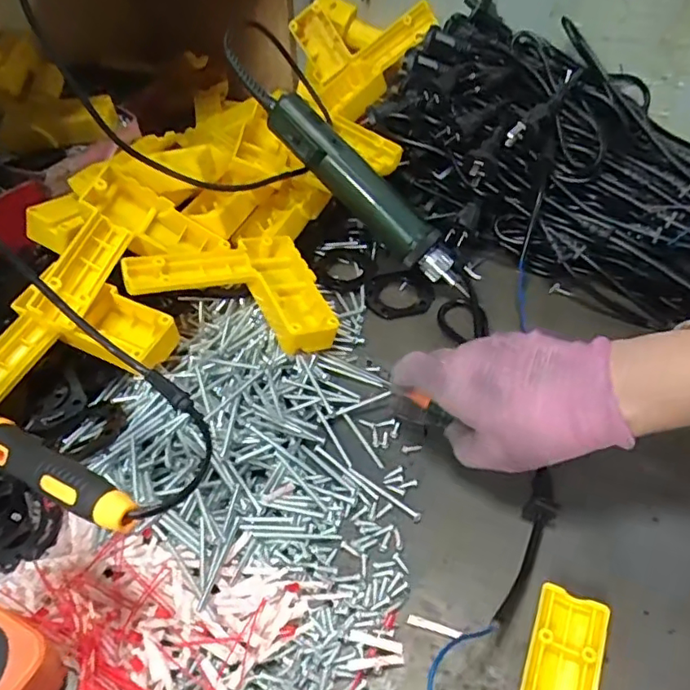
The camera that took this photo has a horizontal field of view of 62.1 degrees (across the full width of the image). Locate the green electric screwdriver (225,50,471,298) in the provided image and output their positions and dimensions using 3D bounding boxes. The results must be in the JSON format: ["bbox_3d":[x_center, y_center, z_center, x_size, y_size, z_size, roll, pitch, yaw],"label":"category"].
[{"bbox_3d":[0.002,-0.146,0.494,0.270,0.038,0.031,45,57,0],"label":"green electric screwdriver"}]

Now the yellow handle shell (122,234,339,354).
[{"bbox_3d":[-0.080,-0.058,0.461,0.158,0.045,0.114,5,48,6],"label":"yellow handle shell"}]

